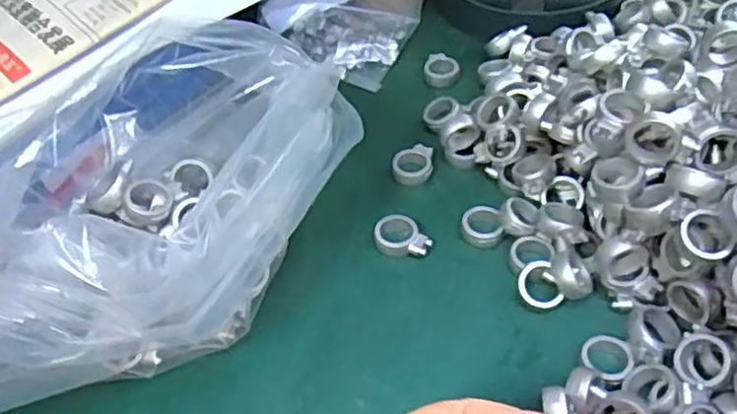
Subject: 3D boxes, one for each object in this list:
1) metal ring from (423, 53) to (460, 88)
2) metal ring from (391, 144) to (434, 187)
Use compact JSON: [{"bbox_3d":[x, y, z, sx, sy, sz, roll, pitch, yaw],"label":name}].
[{"bbox_3d":[0.056,-0.104,0.532,0.026,0.011,0.030,6,47,12],"label":"metal ring"},{"bbox_3d":[0.029,-0.029,0.460,0.027,0.010,0.031,-2,46,5],"label":"metal ring"}]

